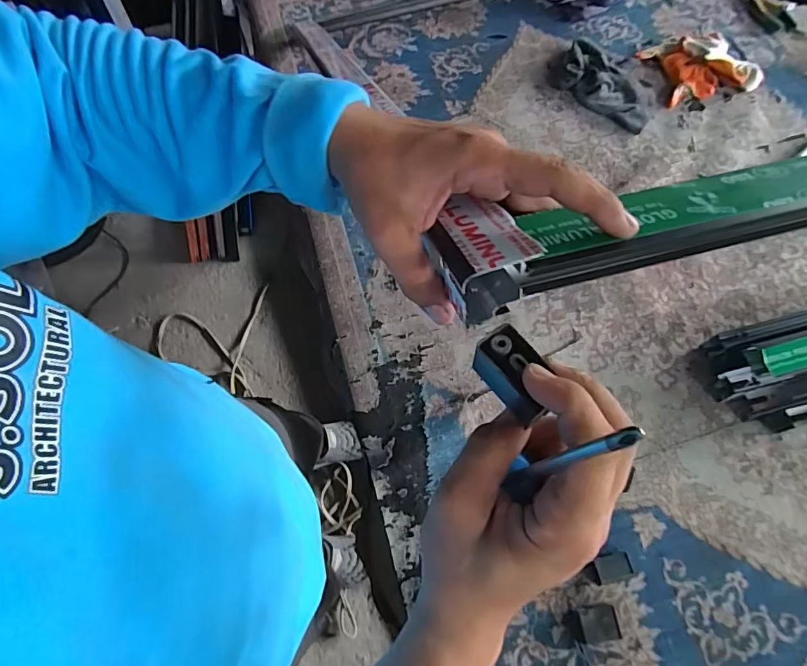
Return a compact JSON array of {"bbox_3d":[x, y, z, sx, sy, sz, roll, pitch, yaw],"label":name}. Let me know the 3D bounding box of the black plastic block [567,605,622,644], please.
[{"bbox_3d":[0.207,0.318,0.515,0.044,0.031,0.032,-10,65,-6],"label":"black plastic block"}]

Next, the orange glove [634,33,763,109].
[{"bbox_3d":[0.547,-0.498,0.873,0.186,0.036,0.167,-8,66,-2],"label":"orange glove"}]

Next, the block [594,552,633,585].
[{"bbox_3d":[0.235,0.269,0.538,0.042,0.025,0.027,-12,65,-6],"label":"block"}]

